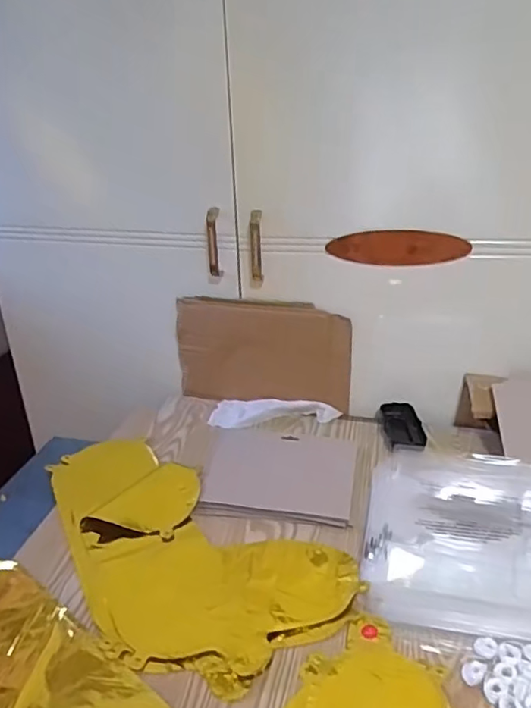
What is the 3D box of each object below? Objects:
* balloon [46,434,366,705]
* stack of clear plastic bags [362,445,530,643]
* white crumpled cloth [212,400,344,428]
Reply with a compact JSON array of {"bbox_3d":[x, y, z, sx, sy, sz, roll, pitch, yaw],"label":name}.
[{"bbox_3d":[-0.117,0.210,0.670,0.227,0.016,0.422,-21,32,-35],"label":"balloon"},{"bbox_3d":[0.232,0.197,0.654,0.218,0.022,0.270,6,27,14],"label":"stack of clear plastic bags"},{"bbox_3d":[0.014,0.089,0.879,0.193,0.020,0.064,0,26,4],"label":"white crumpled cloth"}]

